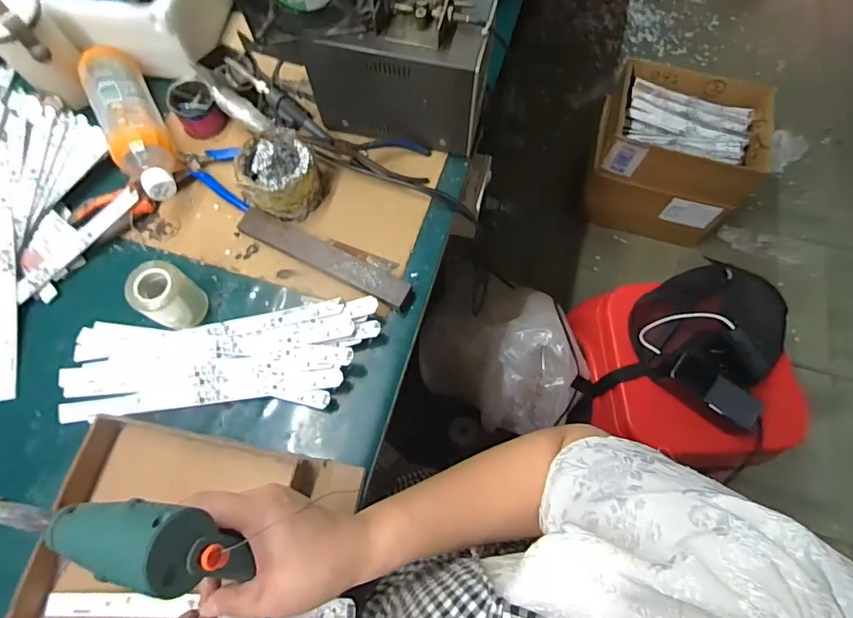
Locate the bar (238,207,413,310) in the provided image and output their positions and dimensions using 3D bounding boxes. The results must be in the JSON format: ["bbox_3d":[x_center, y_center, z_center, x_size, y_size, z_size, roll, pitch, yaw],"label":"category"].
[{"bbox_3d":[-0.113,-0.062,0.526,0.209,0.011,0.038,28,63,11],"label":"bar"}]

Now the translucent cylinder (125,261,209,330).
[{"bbox_3d":[-0.266,-0.013,0.489,0.044,0.074,0.052,25,72,10],"label":"translucent cylinder"}]

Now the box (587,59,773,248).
[{"bbox_3d":[0.622,-0.394,1.235,0.383,0.272,0.307,17,69,6],"label":"box"}]

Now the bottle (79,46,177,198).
[{"bbox_3d":[-0.346,-0.218,0.560,0.066,0.070,0.232,-26,70,-11],"label":"bottle"}]

